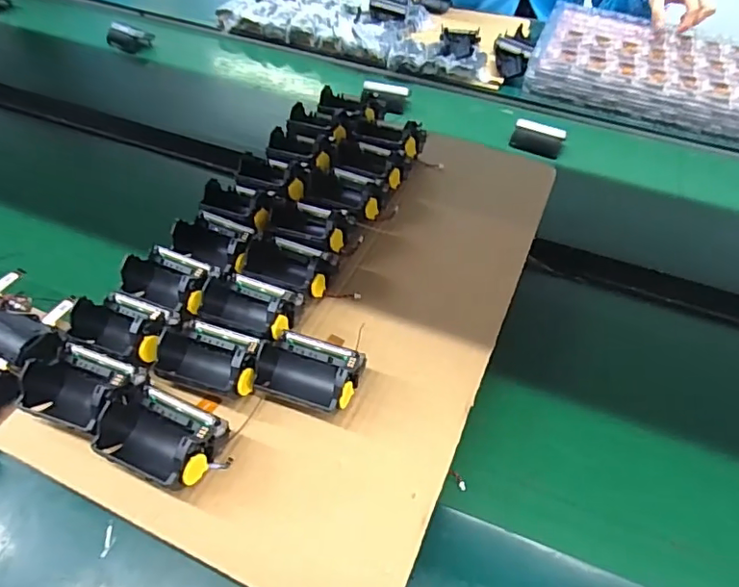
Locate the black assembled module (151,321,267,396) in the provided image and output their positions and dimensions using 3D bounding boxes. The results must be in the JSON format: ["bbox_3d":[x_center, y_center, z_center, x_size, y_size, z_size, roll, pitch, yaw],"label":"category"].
[{"bbox_3d":[-0.118,0.046,0.395,0.076,0.038,0.056,15,49,9],"label":"black assembled module"}]

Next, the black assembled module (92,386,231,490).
[{"bbox_3d":[-0.138,0.091,0.350,0.077,0.046,0.053,21,50,14],"label":"black assembled module"}]

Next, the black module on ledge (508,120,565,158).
[{"bbox_3d":[0.233,-0.214,0.739,0.068,0.037,0.026,22,51,15],"label":"black module on ledge"}]

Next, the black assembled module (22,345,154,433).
[{"bbox_3d":[-0.201,0.065,0.373,0.076,0.043,0.056,19,50,12],"label":"black assembled module"}]

